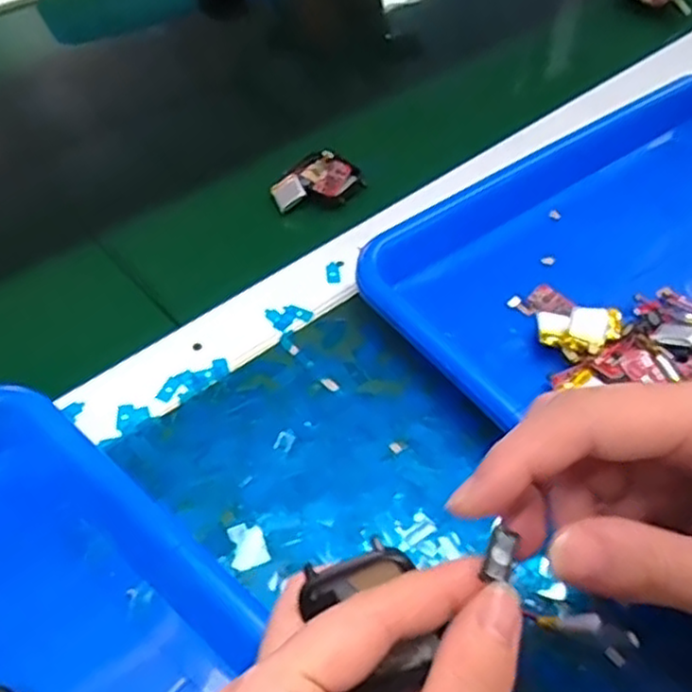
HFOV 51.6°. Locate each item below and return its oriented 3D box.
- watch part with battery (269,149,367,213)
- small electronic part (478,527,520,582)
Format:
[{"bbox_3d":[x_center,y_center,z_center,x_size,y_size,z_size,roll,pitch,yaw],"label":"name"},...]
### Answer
[{"bbox_3d":[-0.020,-0.105,0.460,0.045,0.010,0.055,29,59,21],"label":"watch part with battery"},{"bbox_3d":[0.043,0.058,0.199,0.007,0.005,0.012,20,52,12],"label":"small electronic part"}]

